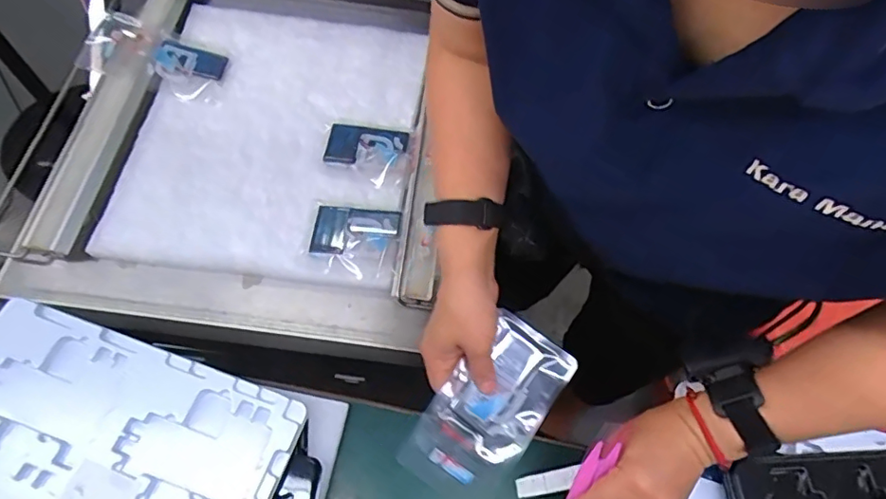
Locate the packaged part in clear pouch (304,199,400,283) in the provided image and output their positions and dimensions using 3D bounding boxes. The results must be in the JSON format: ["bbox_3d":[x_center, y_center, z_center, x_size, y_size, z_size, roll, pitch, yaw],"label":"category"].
[{"bbox_3d":[-0.104,-0.012,0.600,0.101,0.012,0.081,13,65,1],"label":"packaged part in clear pouch"}]

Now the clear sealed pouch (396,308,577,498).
[{"bbox_3d":[0.043,0.147,0.490,0.093,0.016,0.168,35,81,2],"label":"clear sealed pouch"}]

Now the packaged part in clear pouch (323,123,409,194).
[{"bbox_3d":[-0.094,-0.117,0.650,0.104,0.008,0.083,18,65,3],"label":"packaged part in clear pouch"}]

